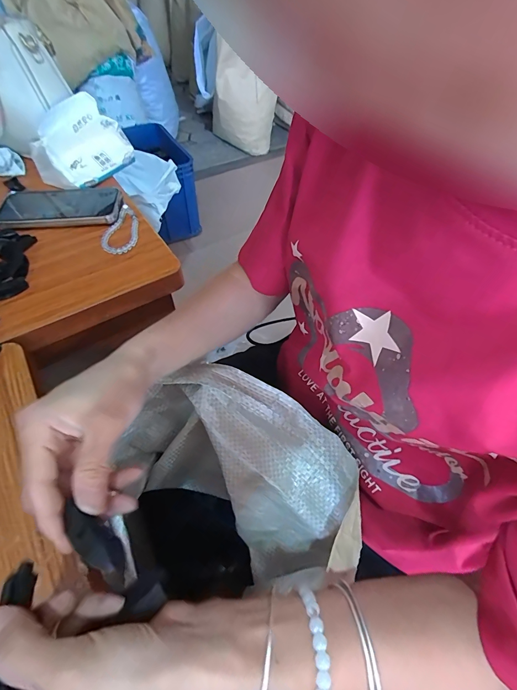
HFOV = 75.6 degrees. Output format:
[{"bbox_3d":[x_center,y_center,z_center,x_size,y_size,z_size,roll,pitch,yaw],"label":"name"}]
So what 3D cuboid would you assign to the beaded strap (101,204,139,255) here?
[{"bbox_3d":[-0.198,-0.167,0.481,0.048,0.009,0.103,-7,55,-6],"label":"beaded strap"}]

